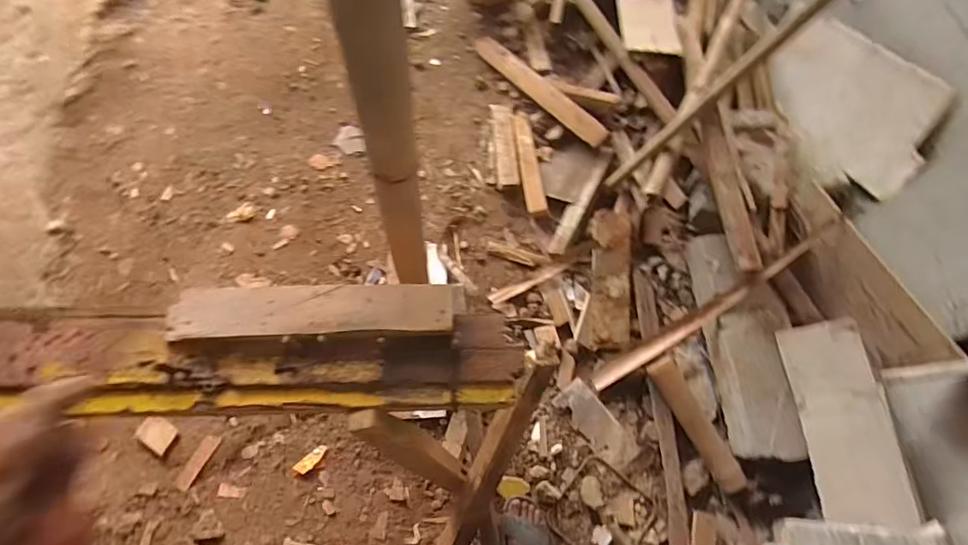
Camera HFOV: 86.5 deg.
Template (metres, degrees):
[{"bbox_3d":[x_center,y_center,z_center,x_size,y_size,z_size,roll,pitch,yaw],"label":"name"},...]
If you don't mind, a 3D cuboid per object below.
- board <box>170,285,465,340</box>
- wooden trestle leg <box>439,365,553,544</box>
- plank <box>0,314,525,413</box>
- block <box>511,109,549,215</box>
[{"bbox_3d":[-0.198,0.043,0.614,0.344,0.015,0.061,-1,70,-3],"label":"board"},{"bbox_3d":[-0.032,0.468,0.988,0.061,0.085,0.736,24,112,7],"label":"wooden trestle leg"},{"bbox_3d":[-0.601,0.103,0.598,1.284,0.041,0.125,0,70,-2],"label":"plank"},{"bbox_3d":[0.138,-0.343,1.599,0.061,0.029,0.363,-7,69,-5],"label":"block"}]

